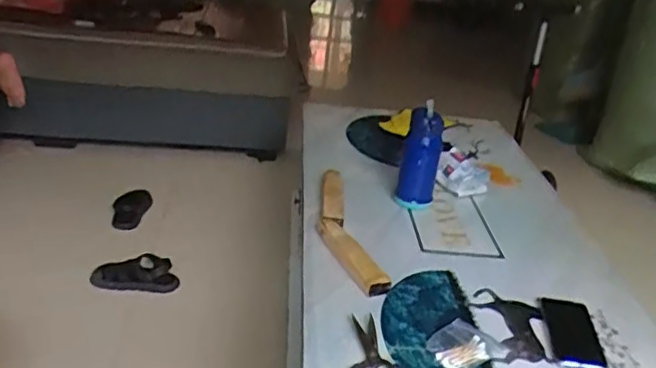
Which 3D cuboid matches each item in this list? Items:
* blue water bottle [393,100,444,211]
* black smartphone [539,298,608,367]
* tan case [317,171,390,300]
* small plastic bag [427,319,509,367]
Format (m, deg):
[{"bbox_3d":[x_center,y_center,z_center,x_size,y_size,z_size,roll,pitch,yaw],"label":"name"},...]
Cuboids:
[{"bbox_3d":[0.189,-0.051,1.289,0.077,0.208,0.063,13,26,14],"label":"blue water bottle"},{"bbox_3d":[0.383,0.233,0.987,0.076,0.010,0.163,8,26,5],"label":"black smartphone"},{"bbox_3d":[0.024,0.065,1.188,0.084,0.026,0.436,1,26,-11],"label":"tan case"},{"bbox_3d":[0.199,0.237,0.924,0.115,0.010,0.083,-13,32,-35],"label":"small plastic bag"}]

